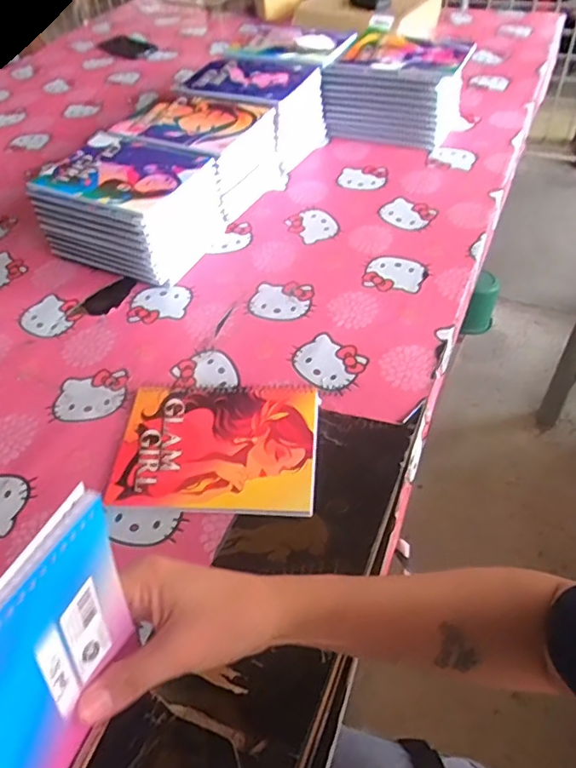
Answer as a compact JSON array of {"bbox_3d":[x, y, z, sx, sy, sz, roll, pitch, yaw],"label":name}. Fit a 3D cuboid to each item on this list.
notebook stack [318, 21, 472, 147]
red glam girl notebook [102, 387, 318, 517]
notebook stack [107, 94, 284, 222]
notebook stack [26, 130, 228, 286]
[{"bbox_3d":[0.186,-0.494,0.928,0.214,0.119,0.157,16,52,20],"label":"notebook stack"},{"bbox_3d":[-0.072,0.061,0.554,0.197,0.010,0.143,1,49,8],"label":"red glam girl notebook"},{"bbox_3d":[-0.132,-0.349,0.844,0.193,0.121,0.174,20,54,22],"label":"notebook stack"},{"bbox_3d":[-0.213,-0.237,0.756,0.190,0.118,0.159,19,53,22],"label":"notebook stack"}]

